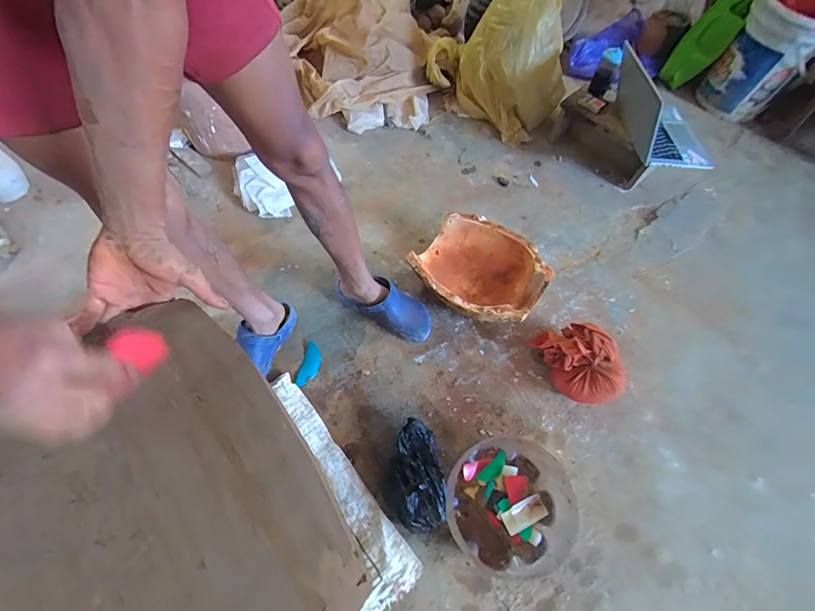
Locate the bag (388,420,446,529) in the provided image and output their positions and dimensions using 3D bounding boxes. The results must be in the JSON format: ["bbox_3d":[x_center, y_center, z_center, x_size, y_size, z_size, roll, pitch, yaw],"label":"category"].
[{"bbox_3d":[0.017,0.355,0.801,0.118,0.087,0.216,3,60,-2],"label":"bag"}]

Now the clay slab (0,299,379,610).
[{"bbox_3d":[-0.278,0.214,0.361,0.347,0.032,0.405,-36,68,-20],"label":"clay slab"}]

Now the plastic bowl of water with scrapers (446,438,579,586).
[{"bbox_3d":[0.202,0.409,0.772,0.240,0.105,0.234,1,60,-2],"label":"plastic bowl of water with scrapers"}]

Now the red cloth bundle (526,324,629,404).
[{"bbox_3d":[0.410,0.136,0.911,0.126,0.144,0.211,-28,66,-18],"label":"red cloth bundle"}]

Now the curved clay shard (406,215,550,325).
[{"bbox_3d":[0.189,-0.080,1.027,0.336,0.139,0.292,39,66,18],"label":"curved clay shard"}]

